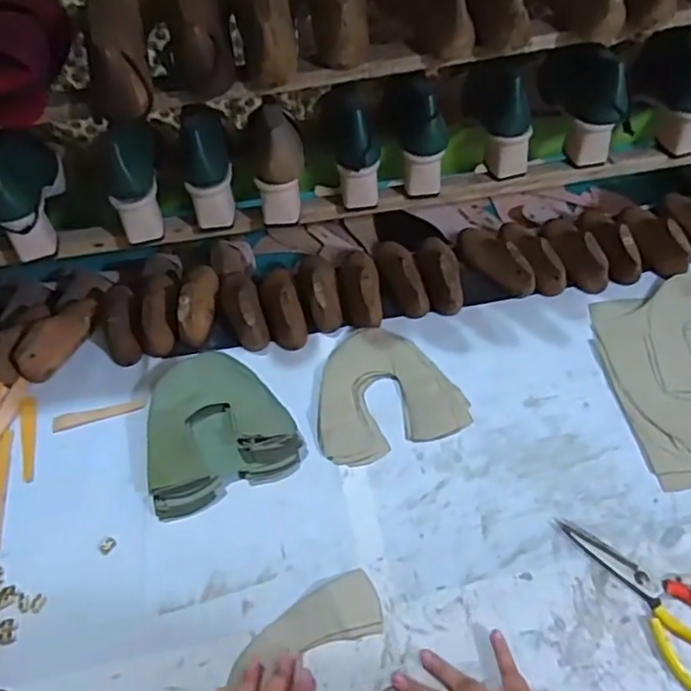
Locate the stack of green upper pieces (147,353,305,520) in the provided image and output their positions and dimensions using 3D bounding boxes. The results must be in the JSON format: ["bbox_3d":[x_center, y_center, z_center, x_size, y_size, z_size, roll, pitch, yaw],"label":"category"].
[{"bbox_3d":[-0.153,0.088,0.731,0.171,0.045,0.176,-20,53,-10],"label":"stack of green upper pieces"}]

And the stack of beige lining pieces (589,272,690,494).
[{"bbox_3d":[0.424,0.024,0.750,0.221,0.011,0.269,-10,52,-3],"label":"stack of beige lining pieces"}]

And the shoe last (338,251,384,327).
[{"bbox_3d":[0.019,-0.086,0.848,0.054,0.053,0.132,-10,52,-2],"label":"shoe last"}]

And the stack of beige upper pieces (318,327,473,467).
[{"bbox_3d":[0.040,0.049,0.767,0.172,0.018,0.175,-17,53,-8],"label":"stack of beige upper pieces"}]

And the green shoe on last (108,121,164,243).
[{"bbox_3d":[-0.264,-0.208,0.787,0.057,0.142,0.083,-6,31,-10],"label":"green shoe on last"}]

